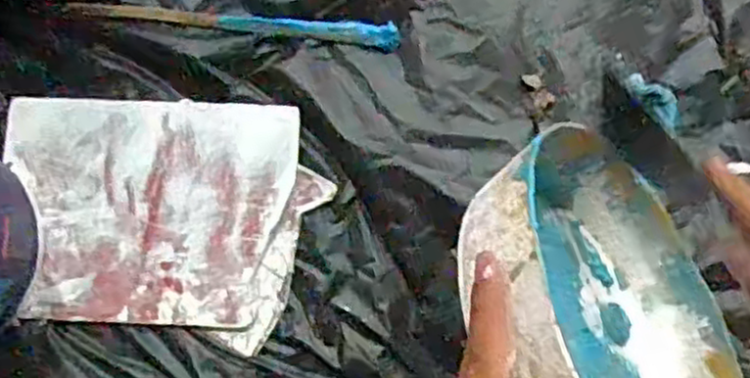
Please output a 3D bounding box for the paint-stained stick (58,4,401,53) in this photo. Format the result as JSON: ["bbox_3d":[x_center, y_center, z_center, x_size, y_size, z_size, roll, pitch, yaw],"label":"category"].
[{"bbox_3d":[-0.087,-0.102,0.460,0.203,0.005,0.015,6,80,1],"label":"paint-stained stick"}]

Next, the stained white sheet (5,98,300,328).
[{"bbox_3d":[-0.133,0.011,0.439,0.169,0.005,0.129,2,80,0],"label":"stained white sheet"}]

